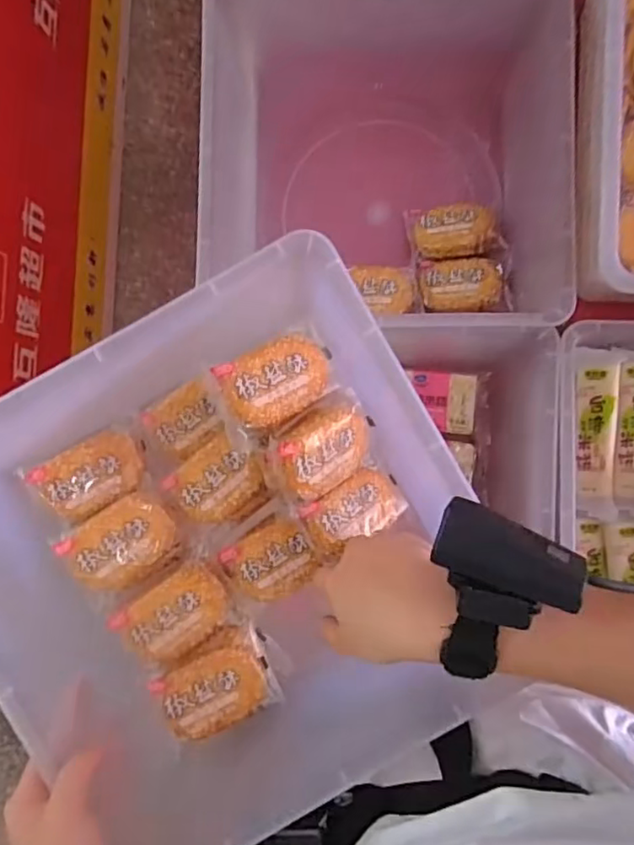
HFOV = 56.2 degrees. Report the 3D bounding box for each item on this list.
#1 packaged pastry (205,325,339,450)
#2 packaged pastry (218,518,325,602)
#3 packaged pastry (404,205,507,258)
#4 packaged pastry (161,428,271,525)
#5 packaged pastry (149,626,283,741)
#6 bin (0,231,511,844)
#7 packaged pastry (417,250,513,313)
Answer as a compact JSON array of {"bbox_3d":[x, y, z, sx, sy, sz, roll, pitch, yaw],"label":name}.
[{"bbox_3d":[-0.027,-0.030,0.424,0.086,0.020,0.060,-33,93,-18],"label":"packaged pastry"},{"bbox_3d":[-0.033,0.105,0.447,0.067,0.015,0.055,-29,86,5],"label":"packaged pastry"},{"bbox_3d":[0.133,-0.187,0.580,0.085,0.026,0.057,-4,88,6],"label":"packaged pastry"},{"bbox_3d":[-0.074,0.043,0.445,0.071,0.016,0.062,-29,86,5],"label":"packaged pastry"},{"bbox_3d":[-0.073,0.193,0.442,0.081,0.020,0.061,-20,76,-17],"label":"packaged pastry"},{"bbox_3d":[-0.050,0.093,0.397,0.291,0.147,0.318,-25,86,5],"label":"bin"},{"bbox_3d":[0.141,-0.132,0.568,0.084,0.021,0.056,1,89,6],"label":"packaged pastry"}]

